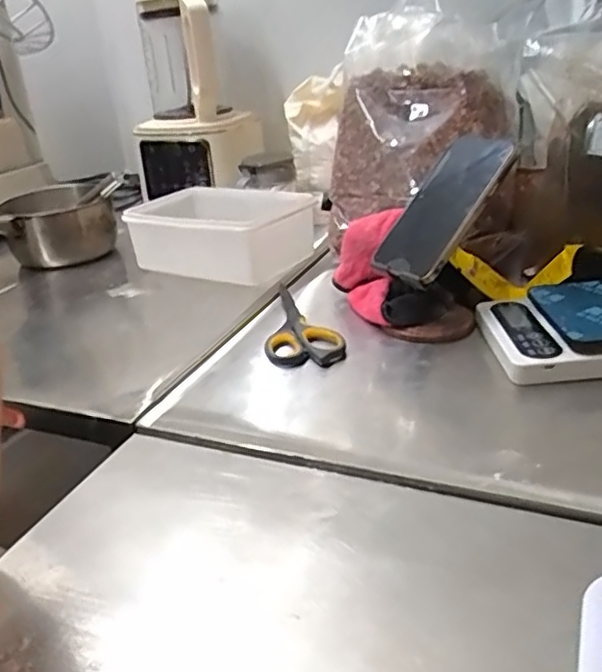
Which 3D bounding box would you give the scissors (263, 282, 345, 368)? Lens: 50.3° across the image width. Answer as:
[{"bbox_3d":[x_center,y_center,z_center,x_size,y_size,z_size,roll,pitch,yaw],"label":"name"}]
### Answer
[{"bbox_3d":[0.004,-0.016,0.657,0.072,0.019,0.171,-4,26,2],"label":"scissors"}]

